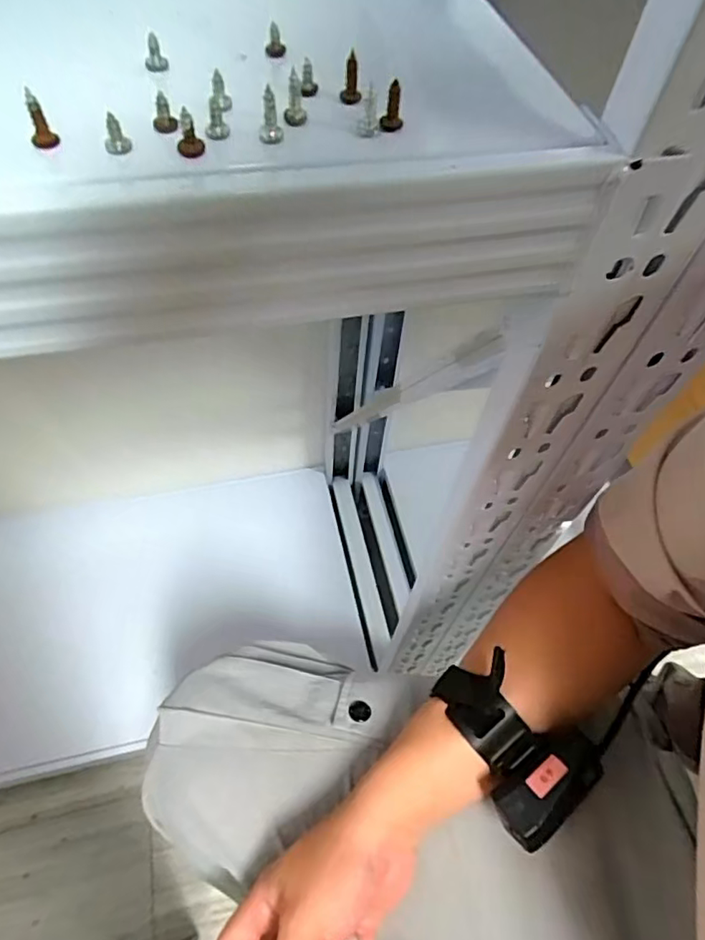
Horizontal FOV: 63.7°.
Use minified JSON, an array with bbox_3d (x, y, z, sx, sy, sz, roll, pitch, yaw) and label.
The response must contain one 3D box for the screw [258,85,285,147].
[{"bbox_3d":[-0.023,-0.098,0.157,0.007,0.014,0.005,-4,58,-7],"label":"screw"}]

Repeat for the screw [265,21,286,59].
[{"bbox_3d":[-0.025,-0.142,0.187,0.007,0.010,0.005,-7,59,-8],"label":"screw"}]

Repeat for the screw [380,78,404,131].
[{"bbox_3d":[0.012,-0.106,0.164,0.006,0.012,0.008,9,58,1],"label":"screw"}]

